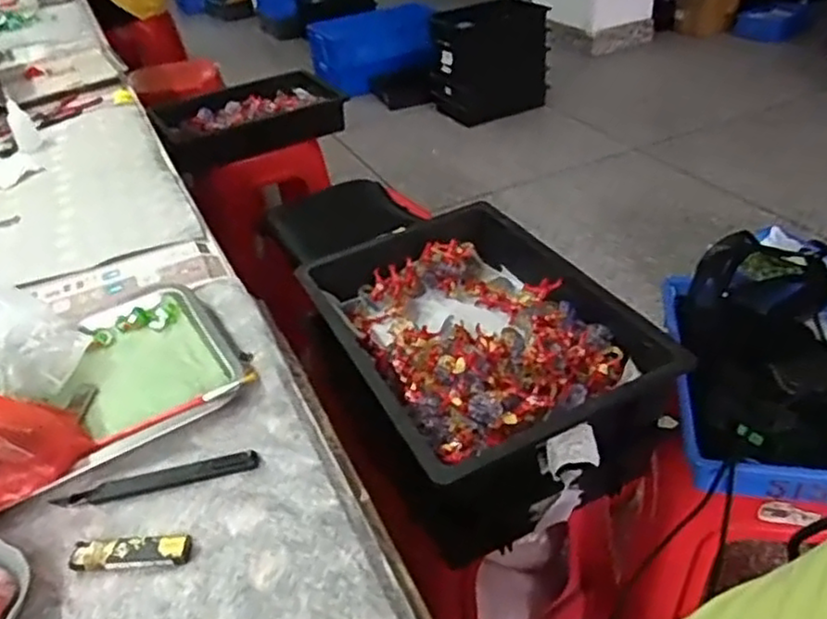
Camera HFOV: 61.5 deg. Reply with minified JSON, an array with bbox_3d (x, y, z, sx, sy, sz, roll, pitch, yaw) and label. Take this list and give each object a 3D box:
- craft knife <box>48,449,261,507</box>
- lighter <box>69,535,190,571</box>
[{"bbox_3d":[-0.192,0.129,0.523,0.149,0.010,0.020,-11,37,-7],"label":"craft knife"},{"bbox_3d":[-0.192,0.166,0.473,0.080,0.012,0.020,-5,37,1],"label":"lighter"}]

